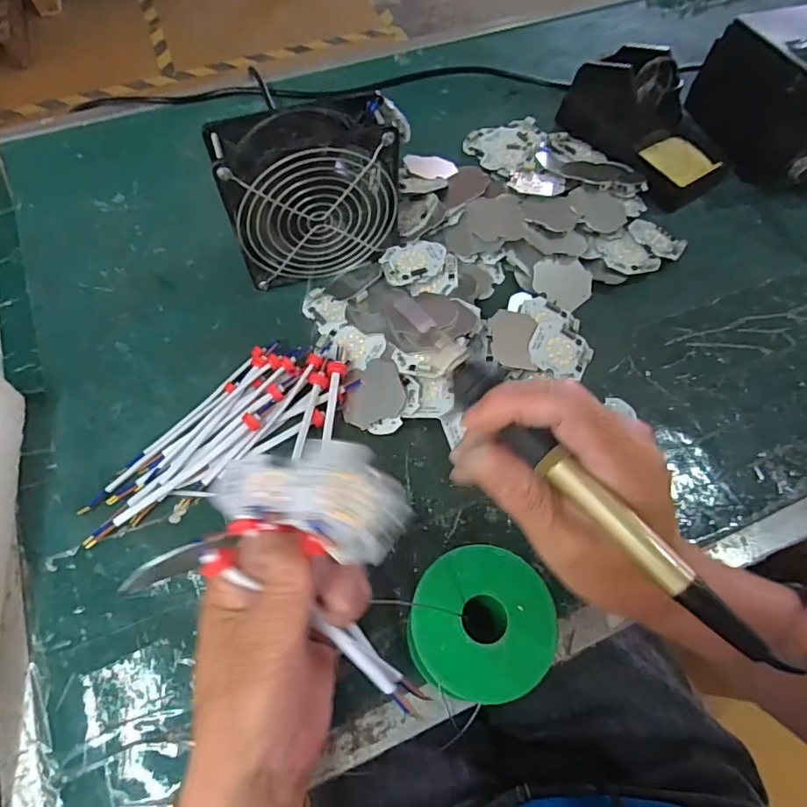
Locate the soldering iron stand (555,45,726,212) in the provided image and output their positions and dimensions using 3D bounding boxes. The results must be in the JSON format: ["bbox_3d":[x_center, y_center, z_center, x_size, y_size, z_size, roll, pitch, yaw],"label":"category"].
[{"bbox_3d":[0.224,-0.258,0.455,0.083,0.073,0.146,-29,69,-14],"label":"soldering iron stand"}]

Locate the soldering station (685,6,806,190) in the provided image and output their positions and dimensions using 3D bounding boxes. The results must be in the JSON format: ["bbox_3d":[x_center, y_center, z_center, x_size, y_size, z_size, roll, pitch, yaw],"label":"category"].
[{"bbox_3d":[0.358,-0.271,0.457,0.108,0.096,0.153,-18,66,-10],"label":"soldering station"}]

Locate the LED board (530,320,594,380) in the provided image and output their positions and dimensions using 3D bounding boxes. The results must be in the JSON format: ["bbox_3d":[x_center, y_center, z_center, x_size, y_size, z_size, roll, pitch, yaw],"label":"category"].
[{"bbox_3d":[0.118,-0.040,0.378,0.047,0.004,0.044,32,67,-4],"label":"LED board"}]

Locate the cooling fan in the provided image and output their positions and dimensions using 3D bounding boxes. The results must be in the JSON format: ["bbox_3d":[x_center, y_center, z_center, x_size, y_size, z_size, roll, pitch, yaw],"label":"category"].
[{"bbox_3d":[-0.063,-0.146,0.368,0.118,0.116,0.046,-12,66,-8],"label":"cooling fan"}]

